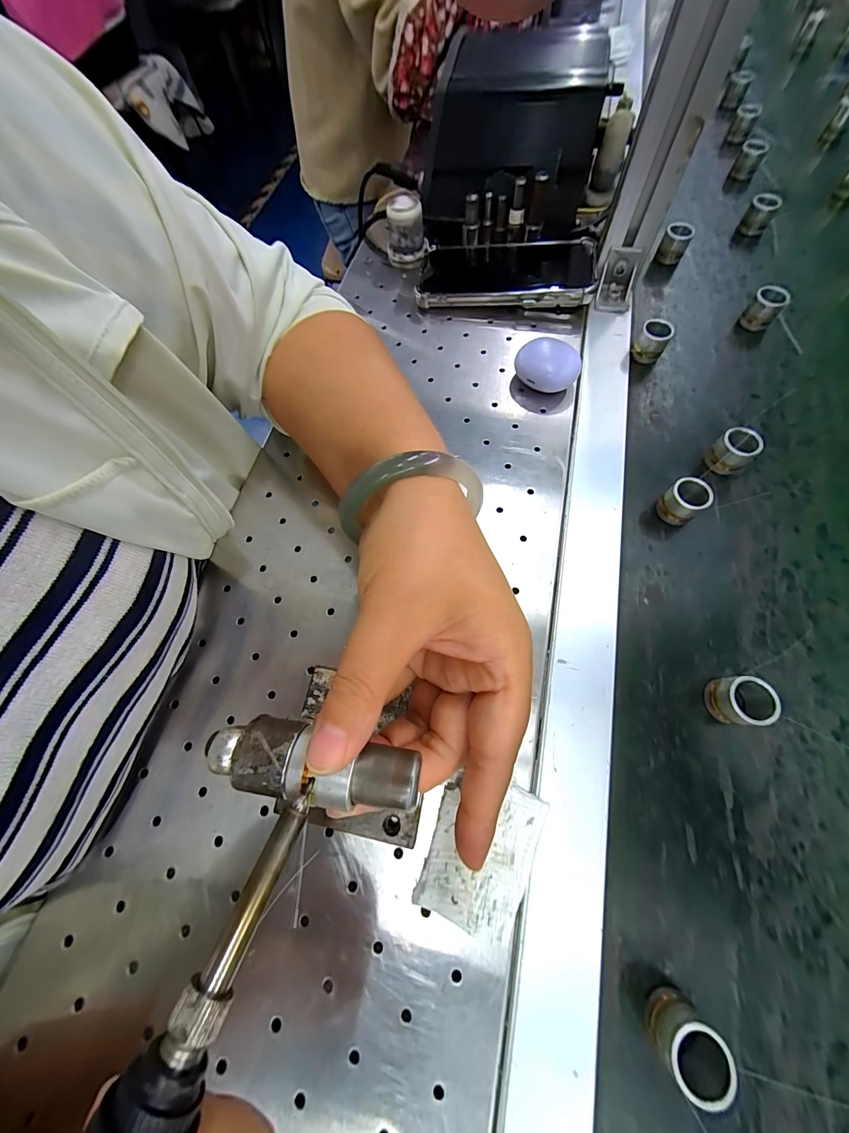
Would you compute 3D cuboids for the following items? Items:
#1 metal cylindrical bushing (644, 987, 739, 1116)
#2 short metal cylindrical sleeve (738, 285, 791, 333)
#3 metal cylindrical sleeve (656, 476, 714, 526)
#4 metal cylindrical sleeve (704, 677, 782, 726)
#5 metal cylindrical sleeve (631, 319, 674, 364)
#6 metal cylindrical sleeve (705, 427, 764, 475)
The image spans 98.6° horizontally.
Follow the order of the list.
[{"bbox_3d":[0.112,0.203,0.156,0.024,0.026,0.026,-1,69,2],"label":"metal cylindrical bushing"},{"bbox_3d":[0.296,-0.224,0.318,0.020,0.026,0.025,-42,73,-13],"label":"short metal cylindrical sleeve"},{"bbox_3d":[0.182,-0.046,0.256,0.021,0.025,0.024,-37,72,-12],"label":"metal cylindrical sleeve"},{"bbox_3d":[0.179,0.076,0.207,0.021,0.026,0.024,-9,69,-1],"label":"metal cylindrical sleeve"},{"bbox_3d":[0.196,-0.193,0.315,0.024,0.025,0.023,-1,69,2],"label":"metal cylindrical sleeve"},{"bbox_3d":[0.229,-0.086,0.269,0.023,0.023,0.025,-1,69,2],"label":"metal cylindrical sleeve"}]

